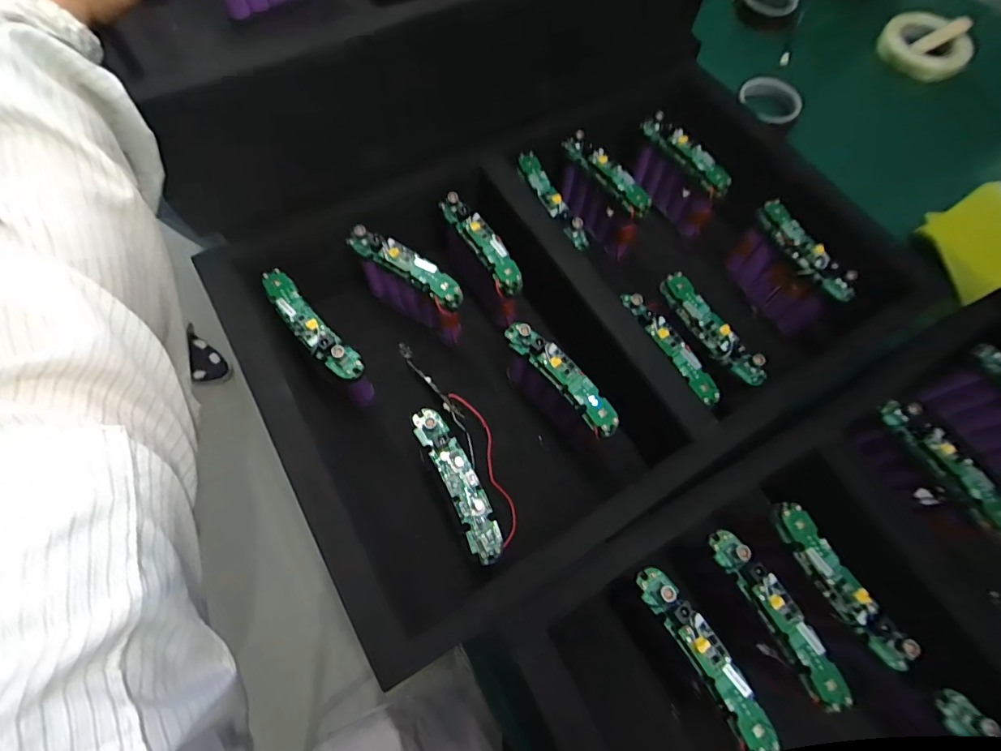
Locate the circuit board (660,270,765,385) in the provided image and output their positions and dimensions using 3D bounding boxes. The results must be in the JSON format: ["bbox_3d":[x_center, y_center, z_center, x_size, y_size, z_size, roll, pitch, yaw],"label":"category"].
[{"bbox_3d":[0.181,-0.041,0.396,0.019,0.024,0.117,-27,72,-13],"label":"circuit board"}]

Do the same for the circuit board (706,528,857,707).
[{"bbox_3d":[0.186,0.159,0.307,0.022,0.017,0.115,-27,72,-13],"label":"circuit board"}]

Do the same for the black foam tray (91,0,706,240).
[{"bbox_3d":[-0.093,-0.386,0.452,0.523,0.132,0.324,-27,72,-13],"label":"black foam tray"}]

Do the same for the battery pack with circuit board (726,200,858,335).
[{"bbox_3d":[0.281,-0.106,0.459,0.023,0.087,0.113,-23,71,-12],"label":"battery pack with circuit board"}]

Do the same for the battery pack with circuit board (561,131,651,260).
[{"bbox_3d":[0.107,-0.192,0.494,0.022,0.087,0.115,-35,74,-15],"label":"battery pack with circuit board"}]

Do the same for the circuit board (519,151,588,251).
[{"bbox_3d":[0.048,-0.172,0.441,0.020,0.016,0.120,-24,71,-12],"label":"circuit board"}]

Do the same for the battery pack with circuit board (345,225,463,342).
[{"bbox_3d":[-0.085,-0.085,0.438,0.114,0.088,0.028,35,70,11],"label":"battery pack with circuit board"}]

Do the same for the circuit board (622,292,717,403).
[{"bbox_3d":[0.142,-0.027,0.384,0.019,0.013,0.115,-28,72,-13],"label":"circuit board"}]

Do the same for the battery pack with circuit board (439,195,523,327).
[{"bbox_3d":[-0.019,-0.111,0.450,0.024,0.080,0.114,-31,73,-14],"label":"battery pack with circuit board"}]

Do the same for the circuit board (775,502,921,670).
[{"bbox_3d":[0.235,0.145,0.319,0.026,0.010,0.115,-42,70,22],"label":"circuit board"}]

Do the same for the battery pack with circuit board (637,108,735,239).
[{"bbox_3d":[0.194,-0.219,0.508,0.021,0.085,0.111,-34,73,-15],"label":"battery pack with circuit board"}]

